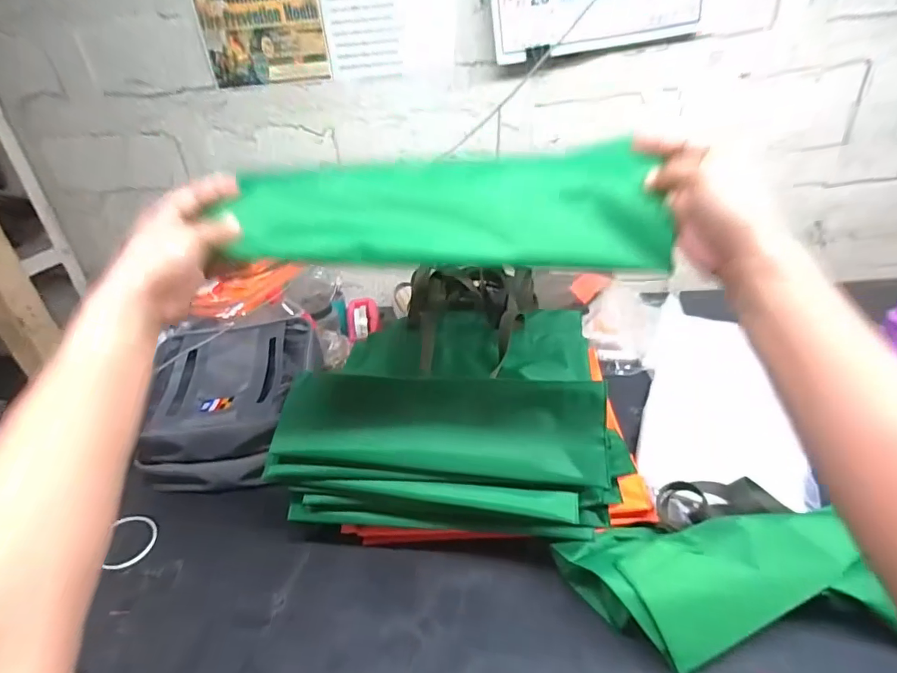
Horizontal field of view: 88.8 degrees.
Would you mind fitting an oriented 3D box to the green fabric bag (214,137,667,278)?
[{"bbox_3d":[-0.008,-0.101,0.362,0.337,0.090,0.012,3,-8,10],"label":"green fabric bag"}]

